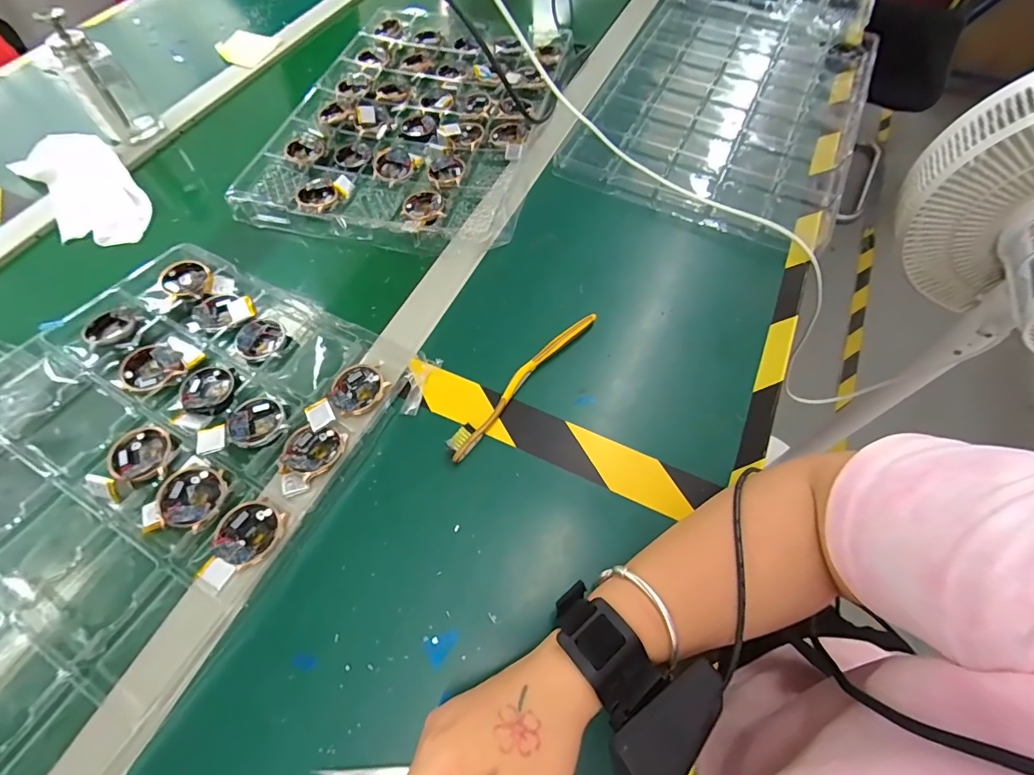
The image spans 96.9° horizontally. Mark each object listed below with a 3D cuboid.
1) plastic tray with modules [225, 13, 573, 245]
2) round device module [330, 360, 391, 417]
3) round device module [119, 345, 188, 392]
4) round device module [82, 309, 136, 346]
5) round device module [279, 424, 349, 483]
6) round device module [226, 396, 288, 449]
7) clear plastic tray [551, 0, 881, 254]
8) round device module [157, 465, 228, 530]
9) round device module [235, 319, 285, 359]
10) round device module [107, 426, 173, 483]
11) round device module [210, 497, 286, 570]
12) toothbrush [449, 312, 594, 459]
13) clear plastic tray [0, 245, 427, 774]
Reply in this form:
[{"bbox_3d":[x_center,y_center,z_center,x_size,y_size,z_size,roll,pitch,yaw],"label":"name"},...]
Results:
[{"bbox_3d":[-0.115,-0.358,0.582,0.307,0.021,0.460,12,63,6],"label":"plastic tray with modules"},{"bbox_3d":[-0.131,-0.001,0.382,0.046,0.007,0.044,0,62,0],"label":"round device module"},{"bbox_3d":[-0.316,-0.018,0.397,0.050,0.005,0.043,1,62,0],"label":"round device module"},{"bbox_3d":[-0.369,-0.055,0.413,0.039,0.004,0.042,0,62,0],"label":"round device module"},{"bbox_3d":[-0.160,0.048,0.355,0.043,0.014,0.044,0,62,0],"label":"round device module"},{"bbox_3d":[-0.212,0.027,0.373,0.042,0.006,0.049,-22,64,-11],"label":"round device module"},{"bbox_3d":[0.273,-0.377,0.583,0.298,0.018,0.462,24,65,12],"label":"clear plastic tray"},{"bbox_3d":[-0.241,0.080,0.341,0.044,0.009,0.045,0,62,0],"label":"round device module"},{"bbox_3d":[-0.232,-0.044,0.417,0.040,0.006,0.038,0,62,0],"label":"round device module"},{"bbox_3d":[-0.296,0.051,0.360,0.040,0.012,0.046,-12,63,-6],"label":"round device module"},{"bbox_3d":[-0.191,0.102,0.327,0.043,0.011,0.044,0,62,0],"label":"round device module"},{"bbox_3d":[0.007,-0.007,0.390,0.016,0.013,0.179,38,68,18],"label":"toothbrush"},{"bbox_3d":[-0.325,0.074,0.334,0.325,0.032,0.440,29,66,14],"label":"clear plastic tray"}]

